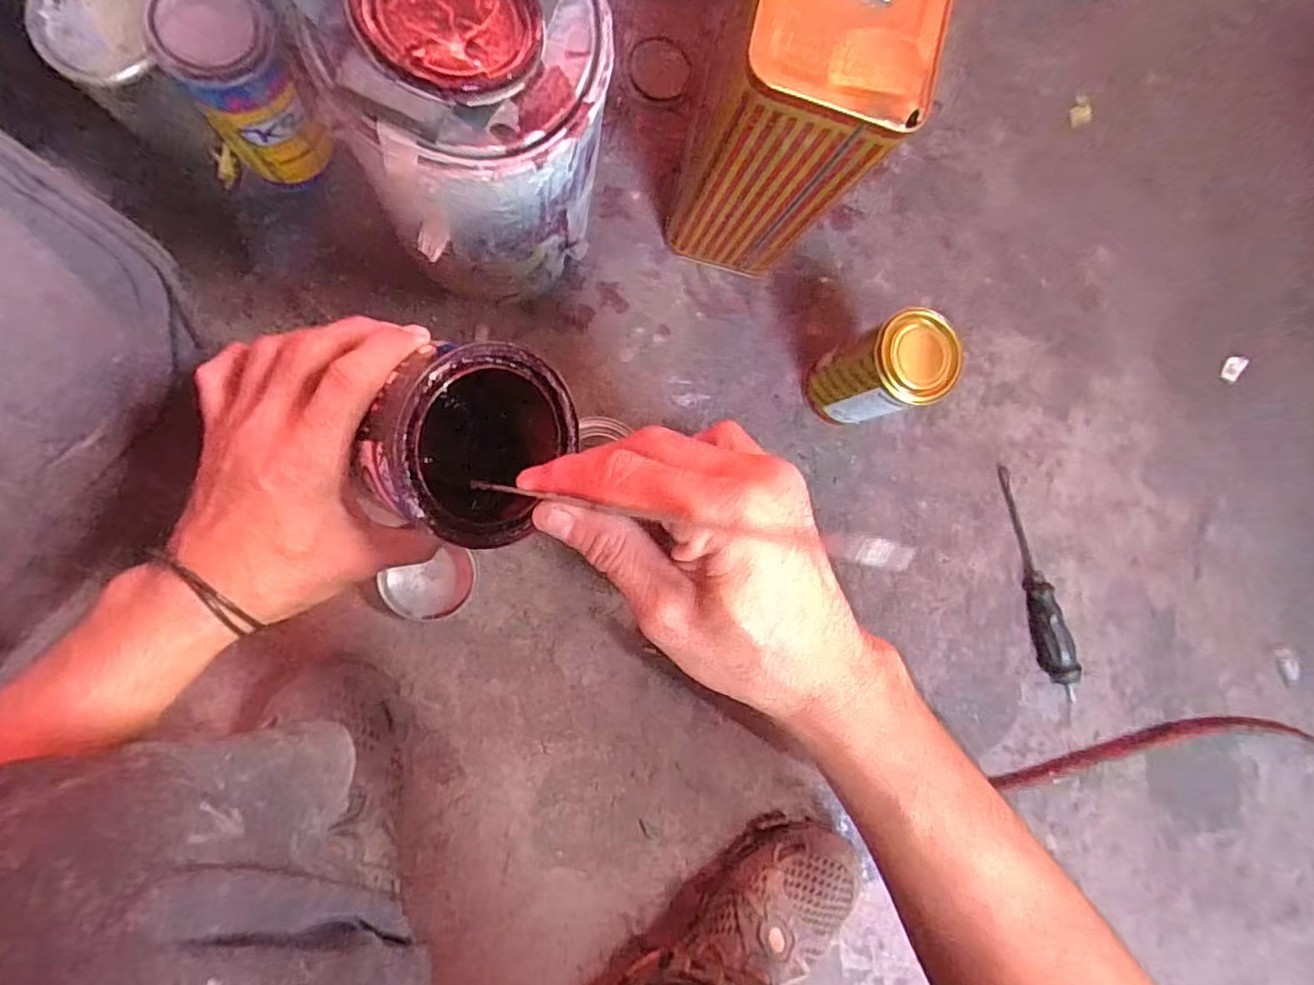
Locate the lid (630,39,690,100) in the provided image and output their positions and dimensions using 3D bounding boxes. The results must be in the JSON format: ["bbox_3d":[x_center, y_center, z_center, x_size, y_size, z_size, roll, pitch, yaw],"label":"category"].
[{"bbox_3d":[0.003,-0.372,0.540,0.052,0.009,0.051,7,88,-10],"label":"lid"}]

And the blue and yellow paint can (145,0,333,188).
[{"bbox_3d":[-0.276,-0.273,0.428,0.064,0.142,0.064,0,88,-11],"label":"blue and yellow paint can"}]

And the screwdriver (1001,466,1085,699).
[{"bbox_3d":[0.371,0.093,0.599,0.029,0.030,0.233,-16,92,-9],"label":"screwdriver"}]

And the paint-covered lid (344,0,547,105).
[{"bbox_3d":[-0.103,-0.235,0.301,0.085,0.014,0.083,0,88,-11],"label":"paint-covered lid"}]

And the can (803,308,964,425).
[{"bbox_3d":[0.181,-0.099,0.513,0.065,0.132,0.067,0,89,-10],"label":"can"}]

